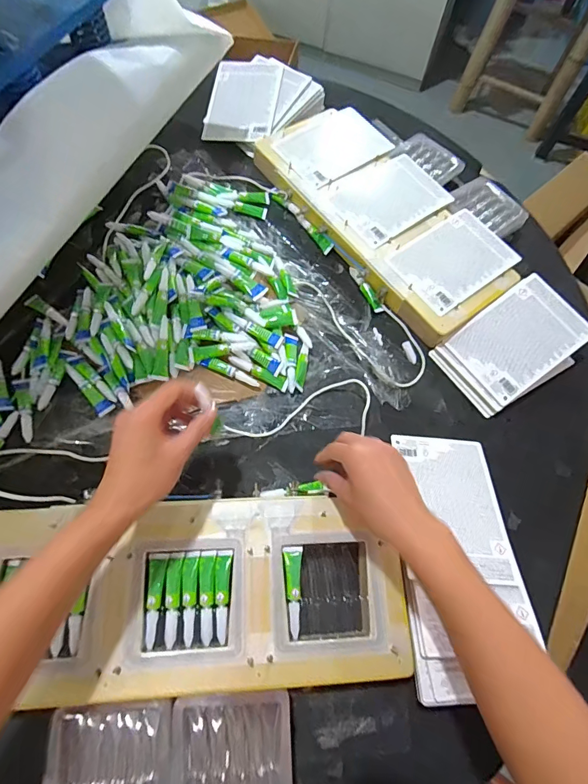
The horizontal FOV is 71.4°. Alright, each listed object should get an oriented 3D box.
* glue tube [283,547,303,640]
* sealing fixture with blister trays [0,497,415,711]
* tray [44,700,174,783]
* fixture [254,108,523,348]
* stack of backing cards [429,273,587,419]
[{"bbox_3d":[-0.001,0.198,0.409,0.018,0.006,0.081,1,66,-4],"label":"glue tube"},{"bbox_3d":[-0.101,0.194,0.395,0.417,0.023,0.169,-1,66,-5],"label":"sealing fixture with blister trays"},{"bbox_3d":[-0.160,0.332,0.352,0.102,0.013,0.103,-1,66,-5],"label":"tray"},{"bbox_3d":[0.137,-0.271,0.616,0.194,0.033,0.413,-33,73,-17],"label":"fixture"},{"bbox_3d":[0.296,-0.062,0.550,0.186,0.047,0.125,-33,73,-17],"label":"stack of backing cards"}]

